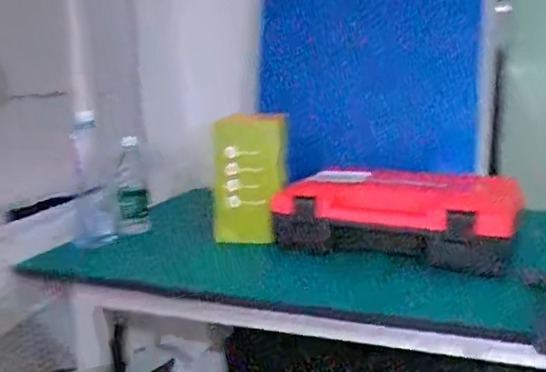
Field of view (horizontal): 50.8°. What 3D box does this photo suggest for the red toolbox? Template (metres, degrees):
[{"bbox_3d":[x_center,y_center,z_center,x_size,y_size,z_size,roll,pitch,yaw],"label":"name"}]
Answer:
[{"bbox_3d":[0.190,0.047,0.916,0.361,0.103,0.147,5,13,28],"label":"red toolbox"}]

